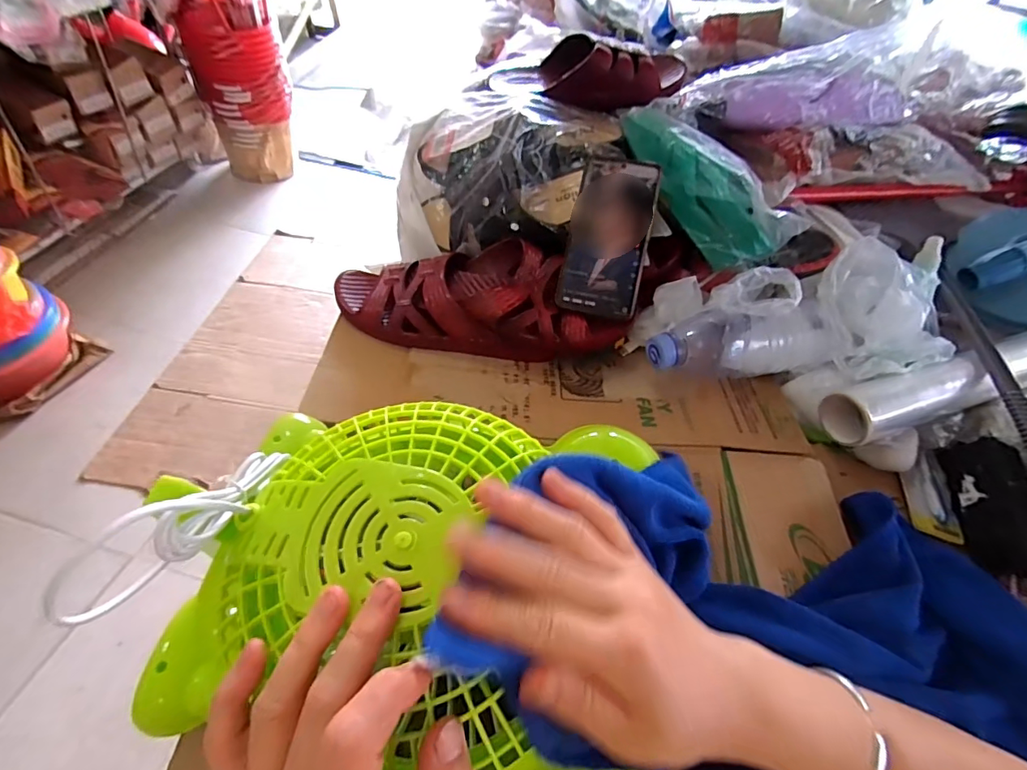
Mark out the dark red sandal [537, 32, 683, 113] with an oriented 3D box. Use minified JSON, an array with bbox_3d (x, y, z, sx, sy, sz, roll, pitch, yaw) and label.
[{"bbox_3d":[0.110,-0.352,0.570,0.156,0.058,0.064,9,47,1],"label":"dark red sandal"}]

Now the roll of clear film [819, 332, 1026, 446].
[{"bbox_3d":[0.426,-0.004,0.476,0.296,0.055,0.054,-12,50,-17],"label":"roll of clear film"}]

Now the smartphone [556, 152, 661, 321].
[{"bbox_3d":[0.092,-0.146,0.489,0.076,0.015,0.157,10,86,11],"label":"smartphone"}]

